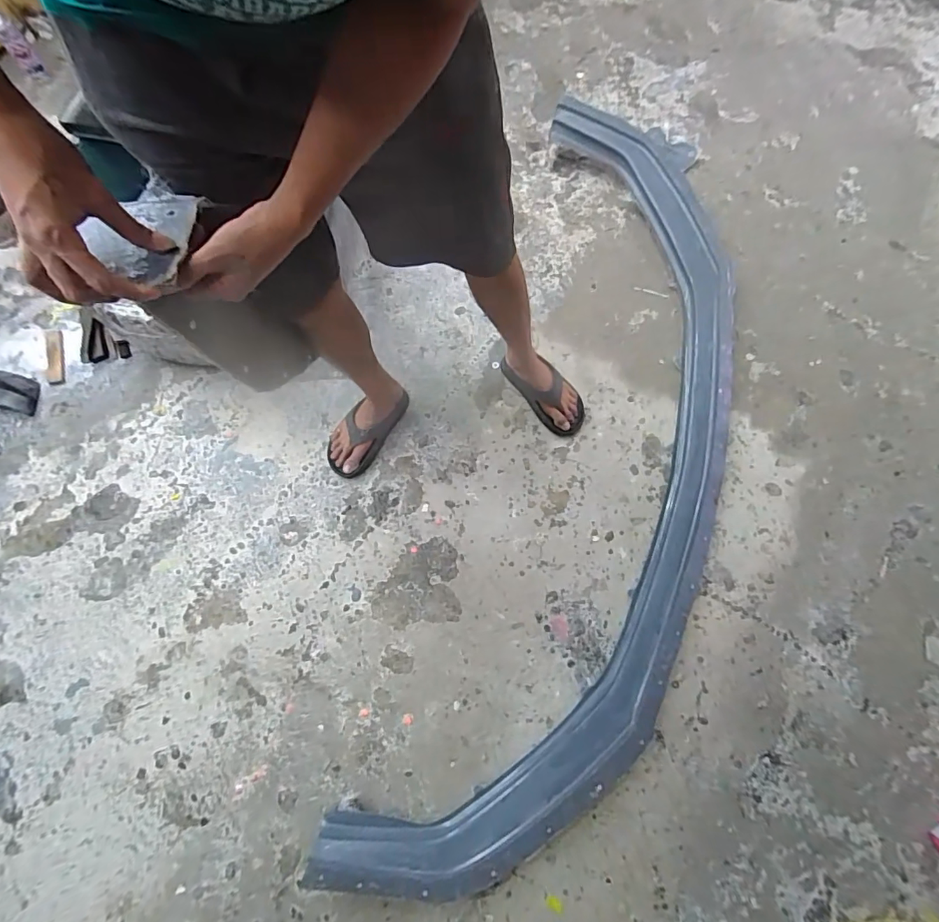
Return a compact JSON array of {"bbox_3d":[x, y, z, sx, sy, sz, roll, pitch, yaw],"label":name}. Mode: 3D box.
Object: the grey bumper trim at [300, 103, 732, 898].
[{"bbox_3d":[0.305,-0.066,1.119,0.628,0.176,1.945,16,77,5],"label":"grey bumper trim"}]

